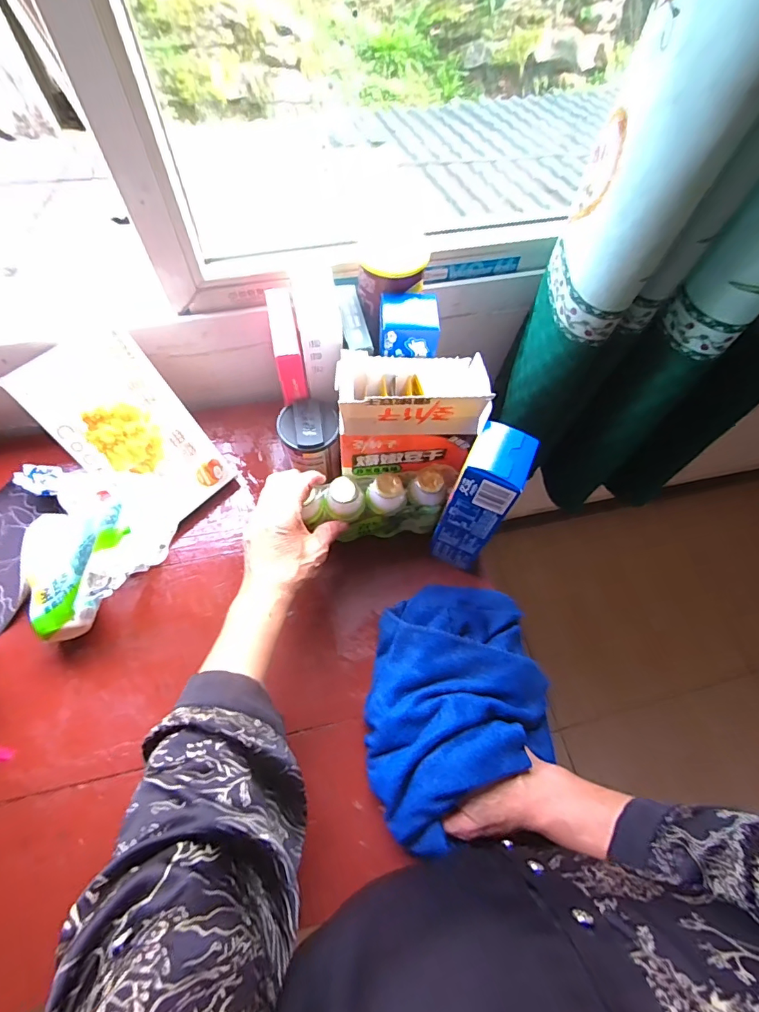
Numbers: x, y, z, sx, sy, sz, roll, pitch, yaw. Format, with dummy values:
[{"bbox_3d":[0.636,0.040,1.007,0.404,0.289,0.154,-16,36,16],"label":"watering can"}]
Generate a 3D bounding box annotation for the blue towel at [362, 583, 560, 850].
[{"bbox_3d":[0.077,0.185,0.441,0.177,0.056,0.218,-5,66,-6],"label":"blue towel"}]

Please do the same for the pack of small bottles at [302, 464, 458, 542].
[{"bbox_3d":[0.001,-0.004,0.496,0.153,0.079,0.050,-6,66,-6],"label":"pack of small bottles"}]

